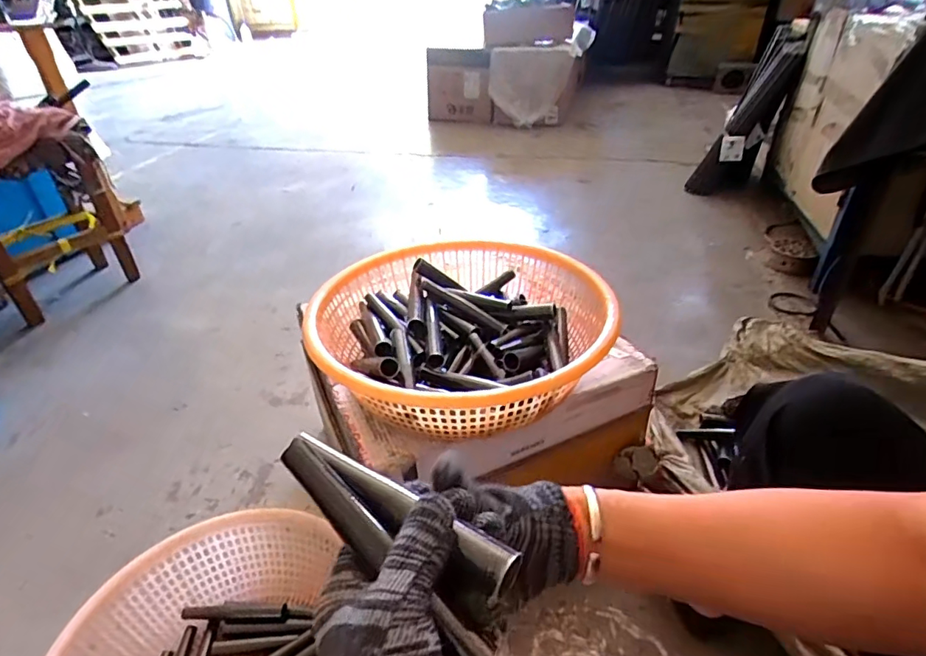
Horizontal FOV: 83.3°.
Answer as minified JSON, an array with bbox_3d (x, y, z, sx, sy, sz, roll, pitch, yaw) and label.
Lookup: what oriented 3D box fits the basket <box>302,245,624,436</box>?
[{"bbox_3d":[-0.002,-0.010,0.735,0.393,0.109,0.424,1,34,0],"label":"basket"}]

